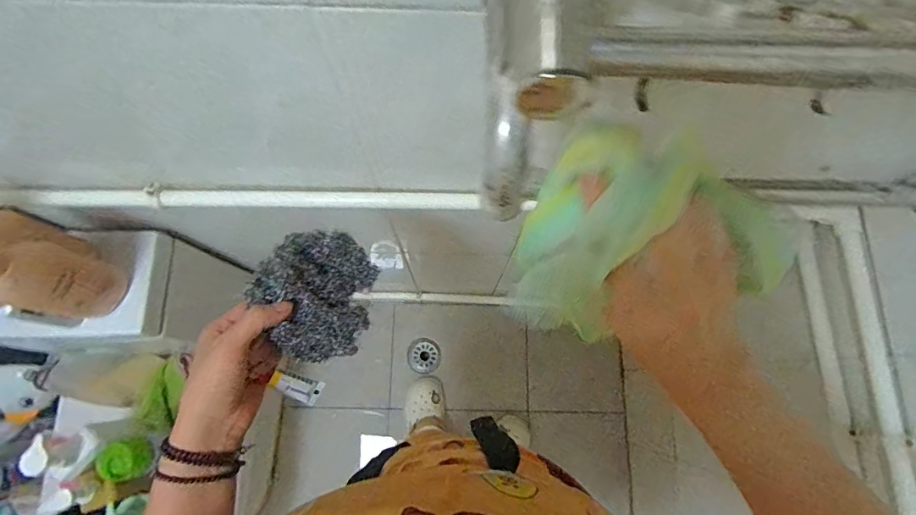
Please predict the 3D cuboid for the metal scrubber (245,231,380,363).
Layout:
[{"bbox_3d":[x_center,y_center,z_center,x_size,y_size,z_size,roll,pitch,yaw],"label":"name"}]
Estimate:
[{"bbox_3d":[-0.131,0.034,0.432,0.100,0.042,0.113,12,59,-23],"label":"metal scrubber"}]

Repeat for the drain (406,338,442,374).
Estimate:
[{"bbox_3d":[-0.100,0.293,1.416,0.097,0.018,0.099,0,76,-1],"label":"drain"}]

